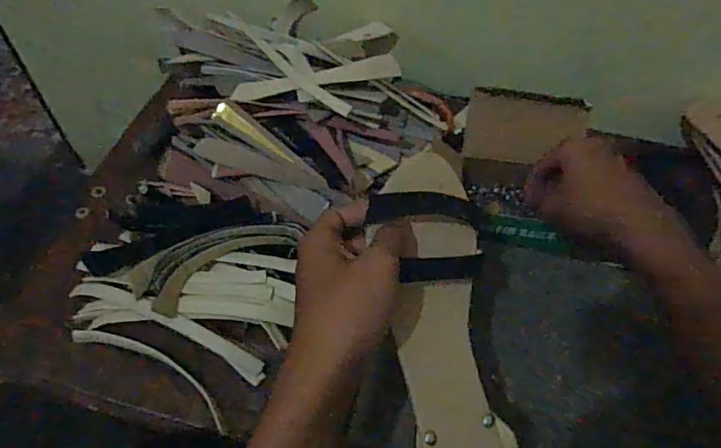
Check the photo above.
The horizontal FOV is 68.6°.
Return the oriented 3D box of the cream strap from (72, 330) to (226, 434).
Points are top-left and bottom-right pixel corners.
[{"bbox_3d":[-0.170,0.122,0.439,0.160,0.015,0.028,25,59,13],"label":"cream strap"}]

